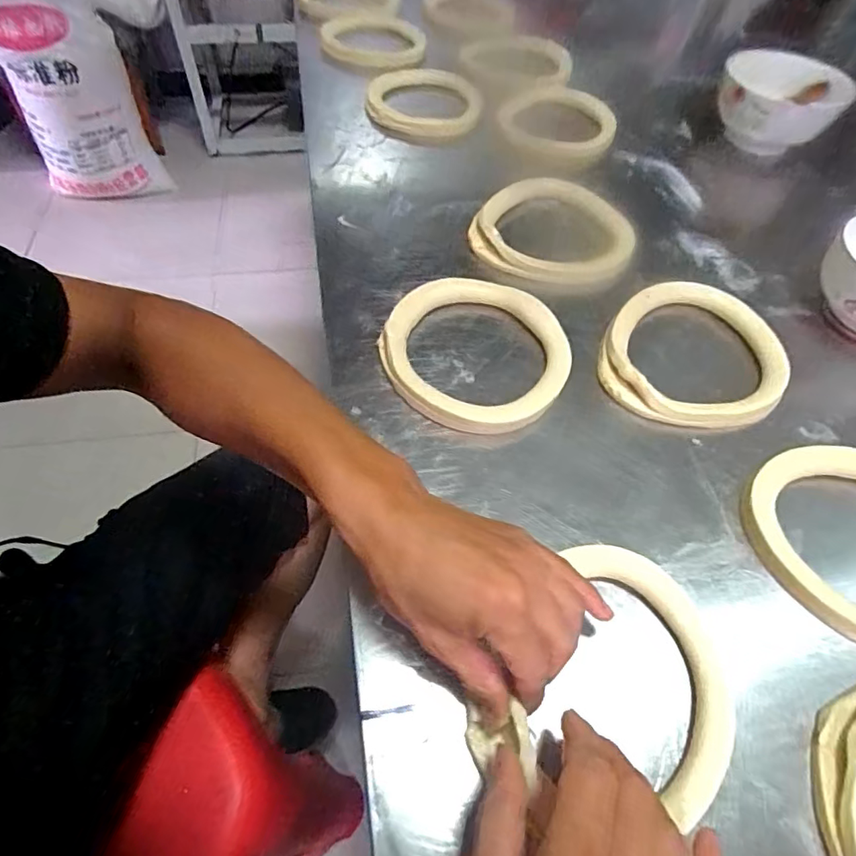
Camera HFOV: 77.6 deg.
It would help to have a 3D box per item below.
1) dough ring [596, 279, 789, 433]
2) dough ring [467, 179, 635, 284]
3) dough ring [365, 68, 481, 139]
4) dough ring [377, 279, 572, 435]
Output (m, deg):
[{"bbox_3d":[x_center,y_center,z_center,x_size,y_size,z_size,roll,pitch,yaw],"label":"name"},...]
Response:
[{"bbox_3d":[0.233,-0.063,0.473,0.165,0.029,0.145,-31,63,-23],"label":"dough ring"},{"bbox_3d":[0.135,-0.211,0.572,0.159,0.029,0.159,2,55,-3],"label":"dough ring"},{"bbox_3d":[-0.005,-0.447,0.730,0.153,0.021,0.157,9,55,3],"label":"dough ring"},{"bbox_3d":[0.044,-0.070,0.466,0.156,0.022,0.162,2,55,-3],"label":"dough ring"}]

